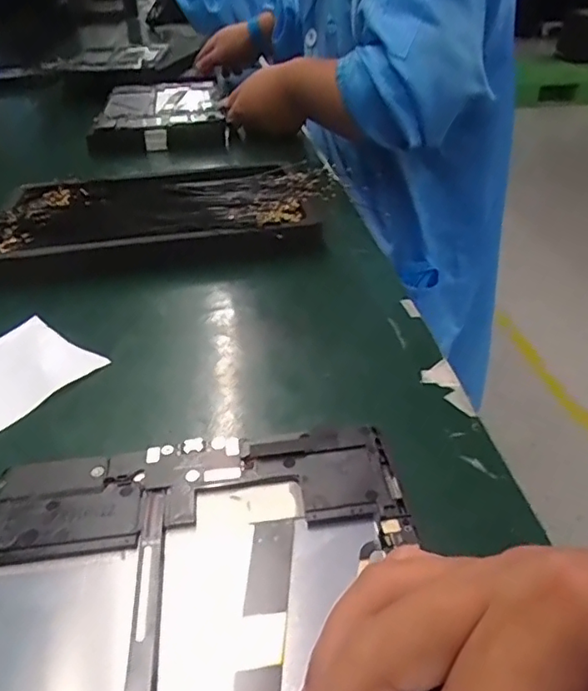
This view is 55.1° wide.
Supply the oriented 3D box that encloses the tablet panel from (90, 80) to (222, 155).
[{"bbox_3d":[-0.167,-0.306,0.715,0.147,0.013,0.230,-2,36,-5],"label":"tablet panel"}]

